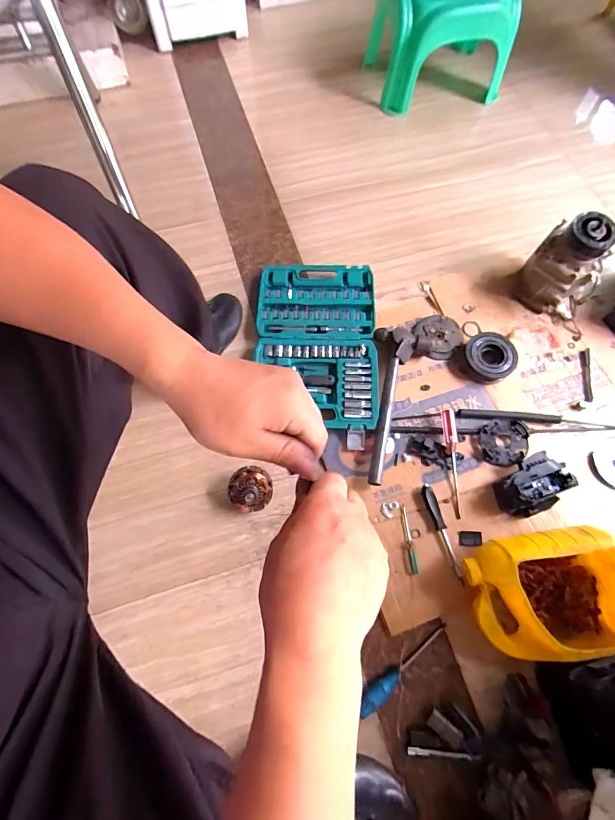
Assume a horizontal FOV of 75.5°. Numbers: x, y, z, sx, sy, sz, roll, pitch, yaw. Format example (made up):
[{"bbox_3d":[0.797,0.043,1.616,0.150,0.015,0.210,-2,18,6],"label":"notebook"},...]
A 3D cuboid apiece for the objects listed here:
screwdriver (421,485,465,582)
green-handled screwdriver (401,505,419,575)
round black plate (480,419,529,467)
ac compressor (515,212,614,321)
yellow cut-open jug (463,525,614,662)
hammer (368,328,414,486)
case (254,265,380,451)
[{"bbox_3d":[0.242,0.214,0.703,0.021,0.020,0.168,-17,68,-10],"label":"screwdriver"},{"bbox_3d":[0.180,0.231,0.707,0.014,0.011,0.115,-7,66,-6],"label":"green-handled screwdriver"},{"bbox_3d":[0.382,0.063,0.767,0.087,0.020,0.091,1,66,-2],"label":"round black plate"},{"bbox_3d":[0.554,-0.300,0.848,0.153,0.185,0.111,37,73,12],"label":"ac compressor"},{"bbox_3d":[0.376,0.291,0.627,0.227,0.115,0.180,-8,69,-4],"label":"yellow cut-open jug"},{"bbox_3d":[0.147,-0.019,0.781,0.082,0.049,0.336,14,66,4],"label":"hammer"},{"bbox_3d":[0.018,-0.135,0.839,0.249,0.032,0.420,2,66,-2],"label":"case"}]

